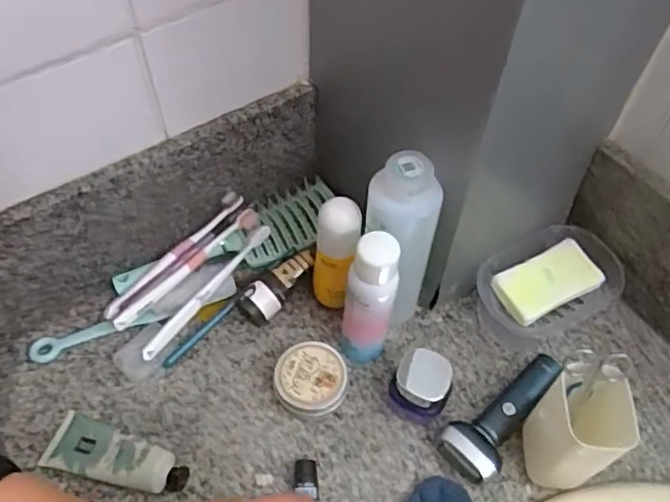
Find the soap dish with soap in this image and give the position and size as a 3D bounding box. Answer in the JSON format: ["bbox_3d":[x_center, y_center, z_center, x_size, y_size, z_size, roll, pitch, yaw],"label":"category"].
[{"bbox_3d":[0.222,0.038,0.659,0.148,0.054,0.096,-22,59,-16],"label":"soap dish with soap"}]

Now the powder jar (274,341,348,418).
[{"bbox_3d":[-0.023,0.124,0.595,0.066,0.039,0.062,1,56,-1],"label":"powder jar"}]

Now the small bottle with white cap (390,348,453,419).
[{"bbox_3d":[0.082,0.127,0.585,0.051,0.064,0.042,22,58,13],"label":"small bottle with white cap"}]

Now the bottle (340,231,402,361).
[{"bbox_3d":[0.031,0.050,0.569,0.043,0.166,0.042,1,56,-1],"label":"bottle"}]

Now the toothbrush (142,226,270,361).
[{"bbox_3d":[-0.131,0.038,0.635,0.018,0.016,0.181,32,61,19],"label":"toothbrush"}]

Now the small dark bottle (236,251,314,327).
[{"bbox_3d":[-0.059,0.036,0.640,0.094,0.036,0.032,-45,66,-6],"label":"small dark bottle"}]

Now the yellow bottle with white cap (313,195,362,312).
[{"bbox_3d":[0.001,0.010,0.605,0.040,0.147,0.034,8,56,4],"label":"yellow bottle with white cap"}]

